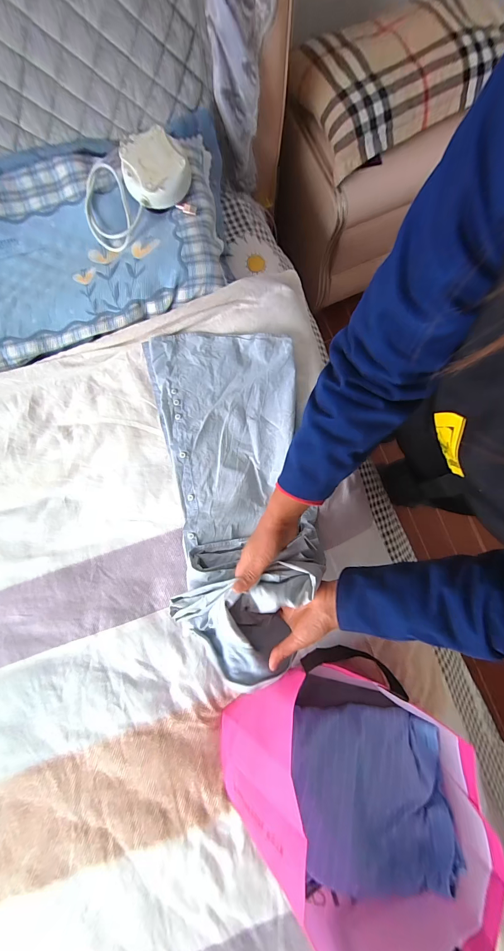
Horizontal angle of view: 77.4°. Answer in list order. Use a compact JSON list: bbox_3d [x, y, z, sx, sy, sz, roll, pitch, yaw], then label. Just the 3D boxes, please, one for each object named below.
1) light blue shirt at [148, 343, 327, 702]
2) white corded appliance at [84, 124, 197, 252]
[{"bbox_3d":[-0.036,0.006,0.522,0.251,0.152,0.569,-6,70,0],"label":"light blue shirt"},{"bbox_3d":[-0.211,-0.523,0.561,0.213,0.078,0.146,-30,84,-3],"label":"white corded appliance"}]

